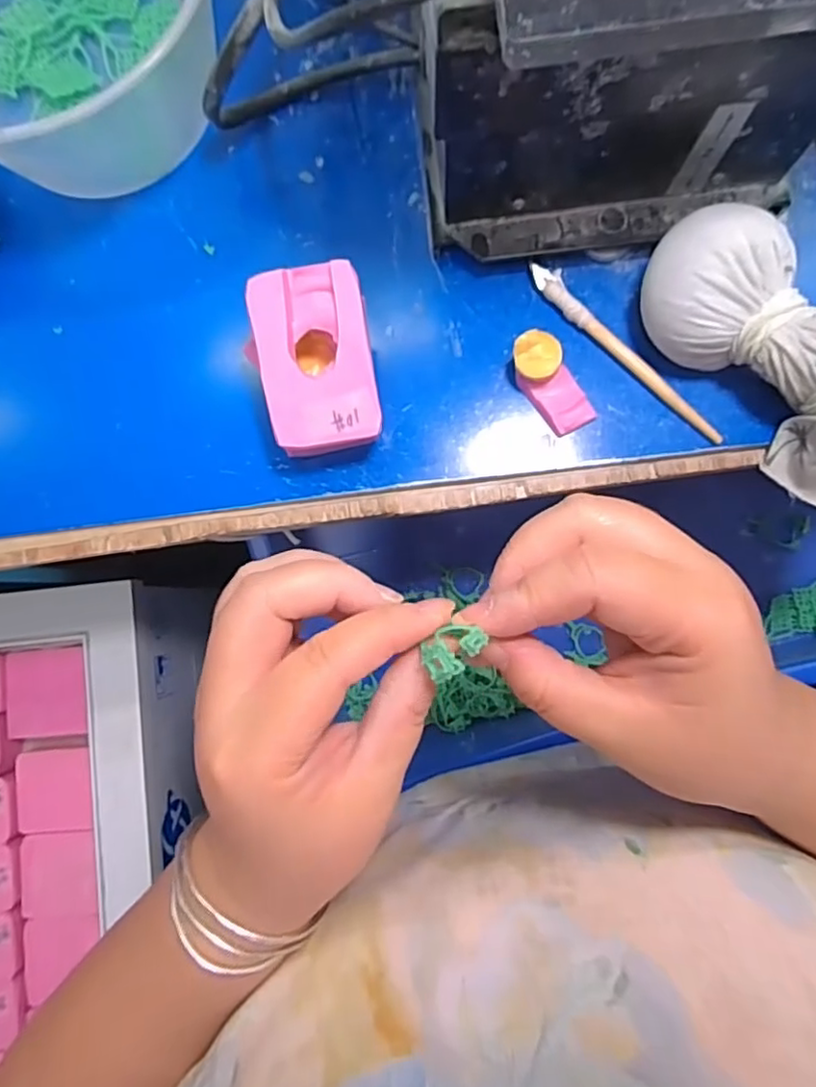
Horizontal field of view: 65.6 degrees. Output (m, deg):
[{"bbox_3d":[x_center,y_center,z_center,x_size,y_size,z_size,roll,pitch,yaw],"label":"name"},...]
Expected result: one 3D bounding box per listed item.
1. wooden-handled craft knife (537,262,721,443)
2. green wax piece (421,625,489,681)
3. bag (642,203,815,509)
[{"bbox_3d":[0.097,-0.085,0.287,0.011,0.008,0.112,-43,85,-1],"label":"wooden-handled craft knife"},{"bbox_3d":[0.013,0.030,0.183,0.018,0.005,0.012,-40,85,-1],"label":"green wax piece"},{"bbox_3d":[0.160,-0.073,0.262,0.146,0.048,0.055,44,89,5],"label":"bag"}]

